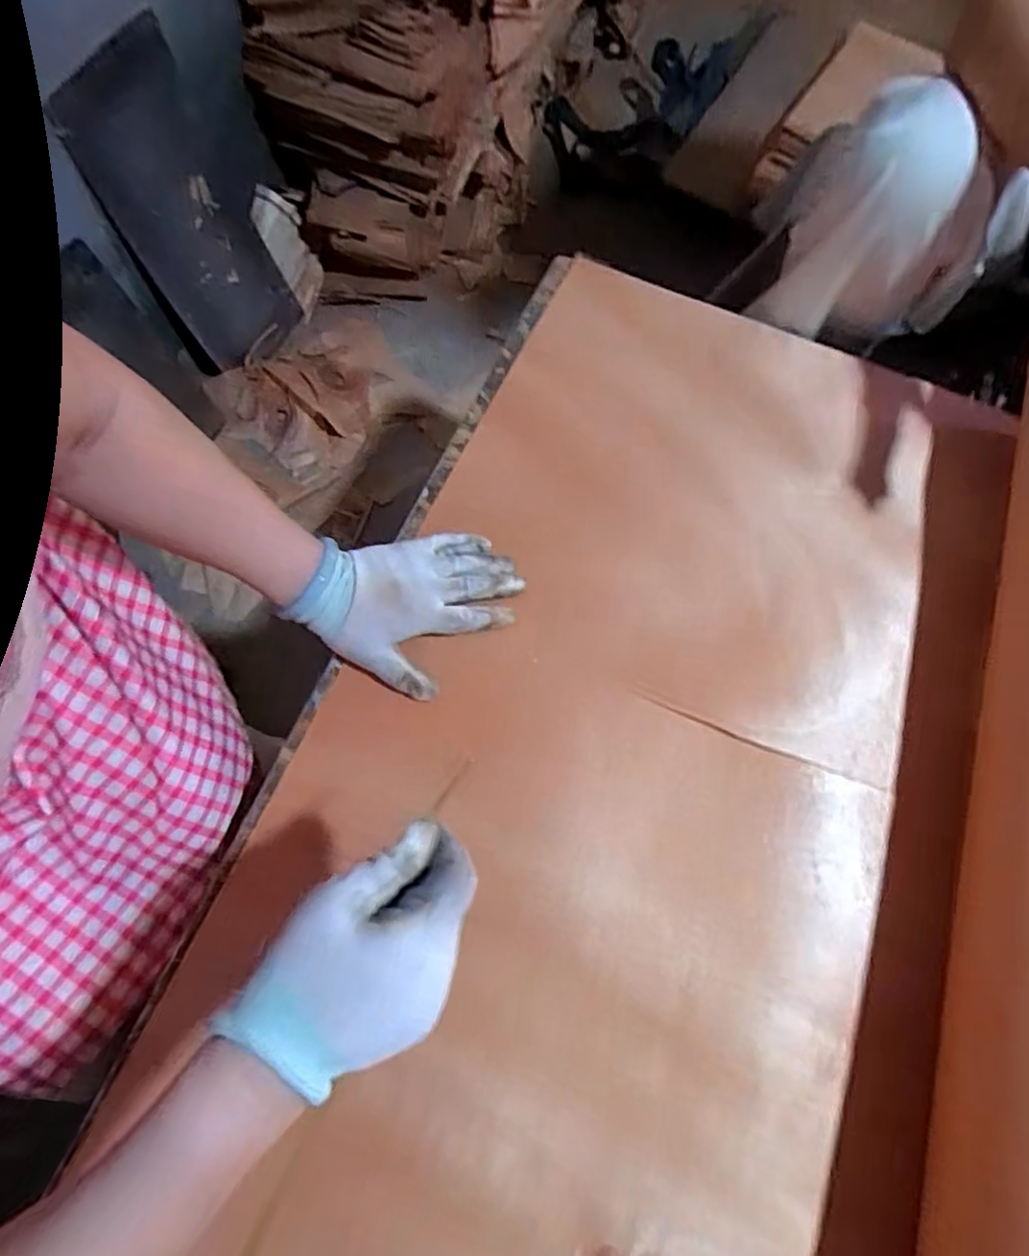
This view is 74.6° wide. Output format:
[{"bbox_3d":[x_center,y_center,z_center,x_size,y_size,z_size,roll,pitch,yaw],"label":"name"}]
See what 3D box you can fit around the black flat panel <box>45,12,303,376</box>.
[{"bbox_3d":[-0.514,-0.647,1.080,0.035,0.469,0.257,25,66,23],"label":"black flat panel"}]

